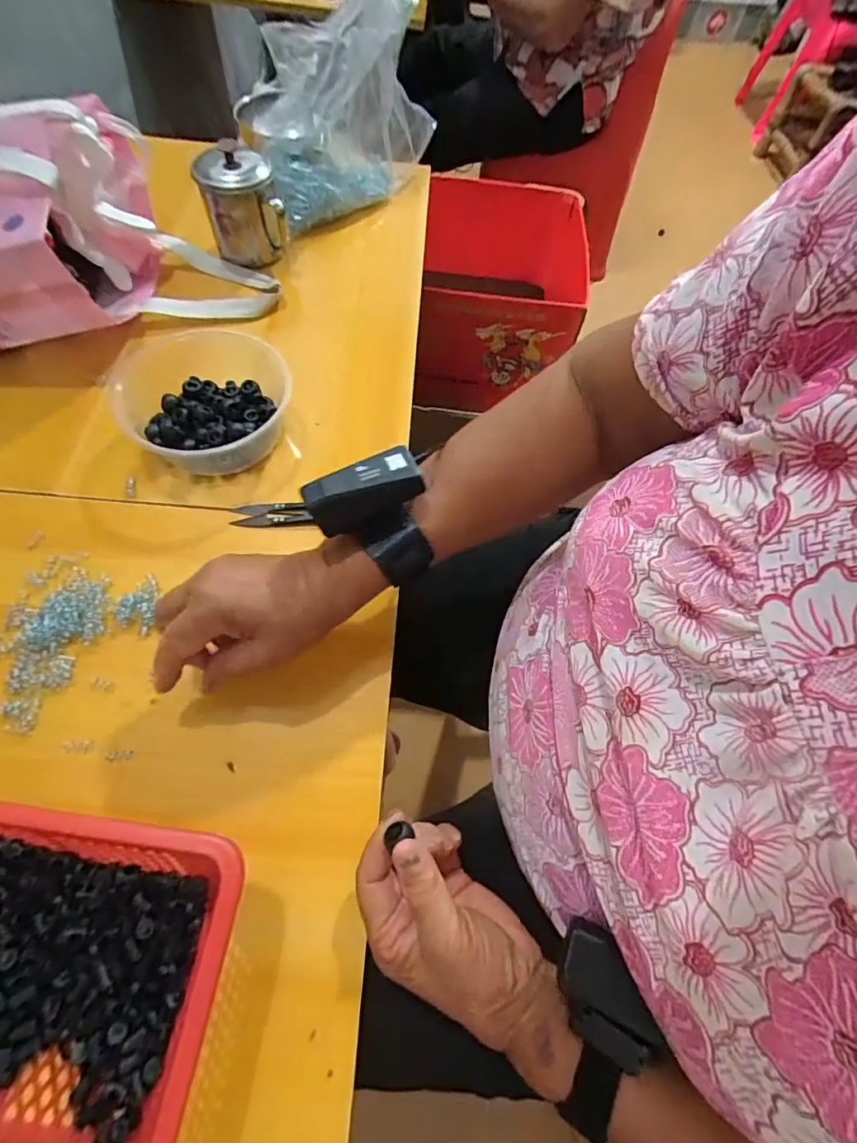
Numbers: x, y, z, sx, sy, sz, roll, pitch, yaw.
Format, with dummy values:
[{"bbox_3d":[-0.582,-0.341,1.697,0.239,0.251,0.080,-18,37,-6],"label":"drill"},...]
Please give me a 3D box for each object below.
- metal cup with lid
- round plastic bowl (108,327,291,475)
[{"bbox_3d":[-0.200,-0.396,0.549,0.078,0.099,0.067,-7,63,-8],"label":"metal cup with lid"},{"bbox_3d":[-0.202,-0.157,0.441,0.131,0.057,0.141,2,62,-3],"label":"round plastic bowl"}]

